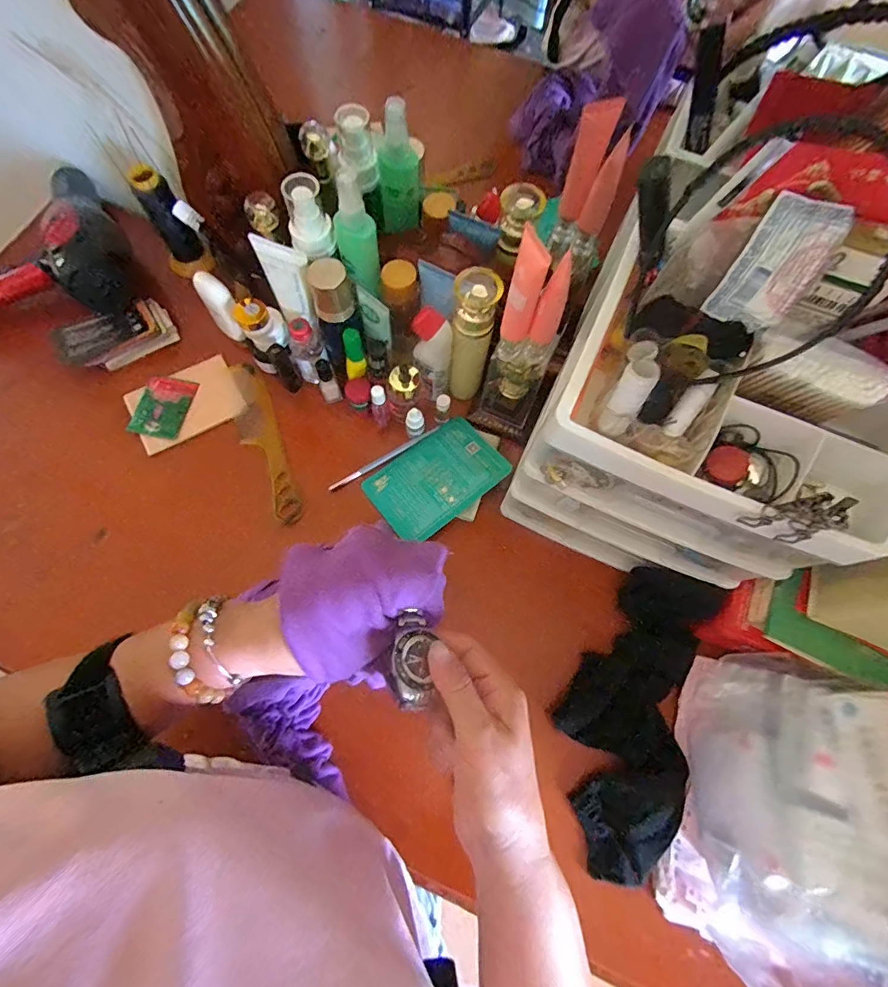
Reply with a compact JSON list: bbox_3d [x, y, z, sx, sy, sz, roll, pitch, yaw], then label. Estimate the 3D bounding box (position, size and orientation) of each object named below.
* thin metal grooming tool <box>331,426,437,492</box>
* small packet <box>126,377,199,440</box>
[{"bbox_3d":[-0.068,-0.042,0.541,0.144,0.007,0.008,-30,76,-11],"label":"thin metal grooming tool"},{"bbox_3d":[-0.335,-0.103,0.554,0.064,0.011,0.079,16,71,1],"label":"small packet"}]

